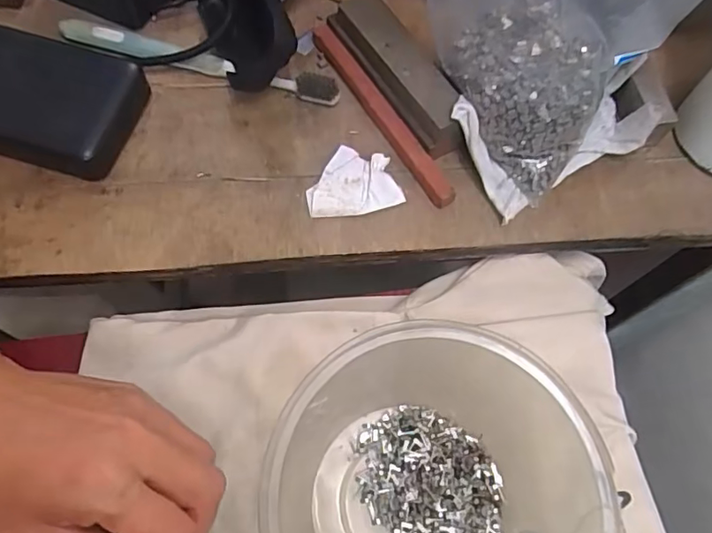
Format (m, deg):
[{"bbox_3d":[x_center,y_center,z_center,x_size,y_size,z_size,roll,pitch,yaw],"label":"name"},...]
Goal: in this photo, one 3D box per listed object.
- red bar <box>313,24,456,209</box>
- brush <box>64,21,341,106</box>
[{"bbox_3d":[0.015,-0.095,0.334,0.013,0.009,0.144,-30,71,-15],"label":"red bar"},{"bbox_3d":[-0.100,-0.129,0.345,0.184,0.013,0.018,15,66,3],"label":"brush"}]

